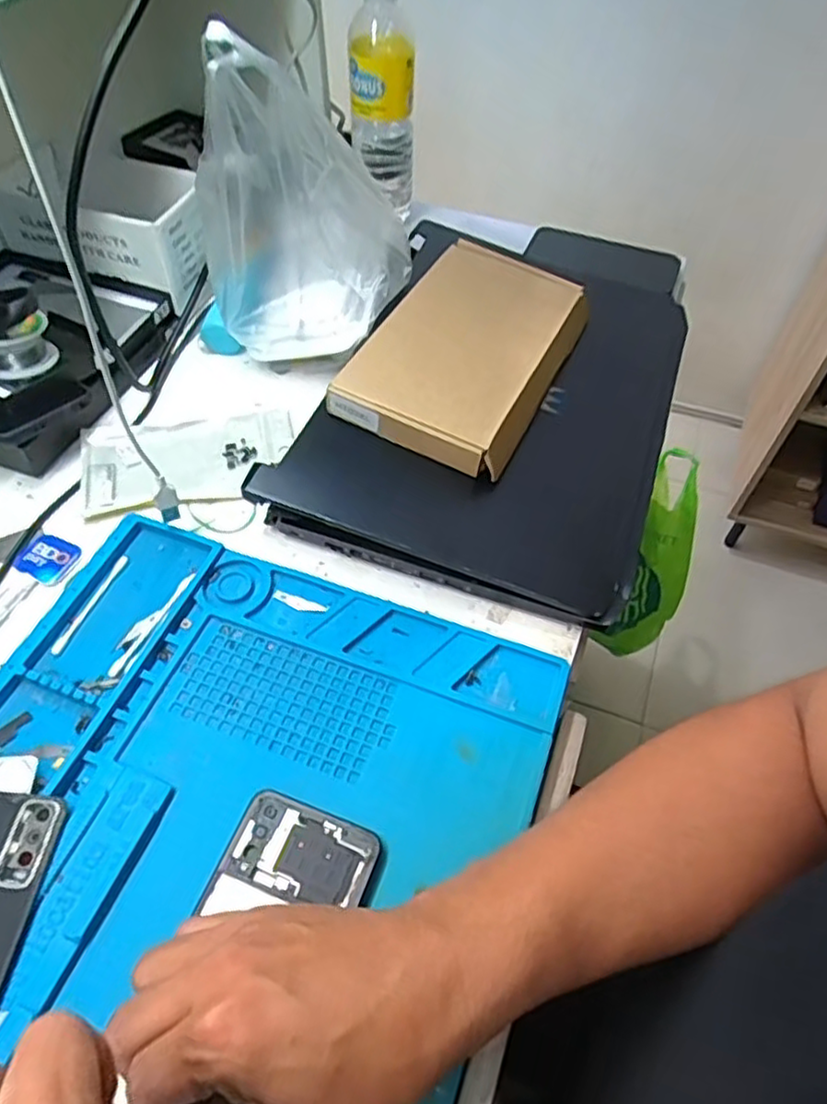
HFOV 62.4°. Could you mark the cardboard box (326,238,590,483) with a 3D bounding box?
[{"bbox_3d":[0.049,-0.165,0.536,0.132,0.030,0.234,21,56,14],"label":"cardboard box"}]

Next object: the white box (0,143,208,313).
[{"bbox_3d":[-0.275,-0.308,0.631,0.200,0.070,0.104,19,56,12],"label":"white box"}]

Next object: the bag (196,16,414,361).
[{"bbox_3d":[-0.085,-0.263,0.542,0.157,0.208,0.118,2,54,0],"label":"bag"}]

